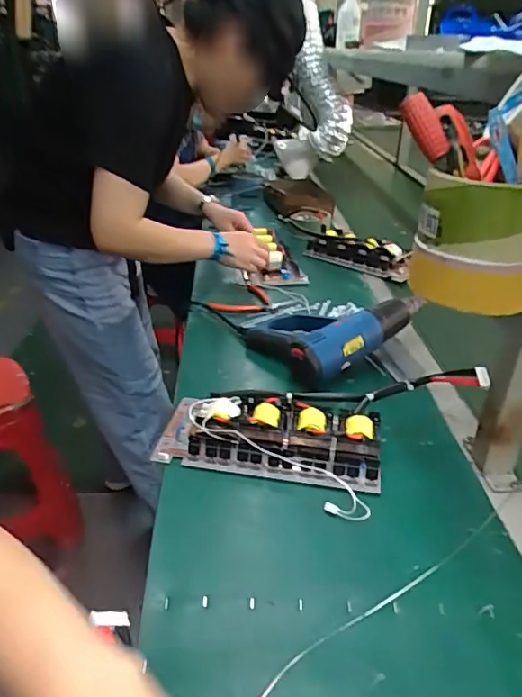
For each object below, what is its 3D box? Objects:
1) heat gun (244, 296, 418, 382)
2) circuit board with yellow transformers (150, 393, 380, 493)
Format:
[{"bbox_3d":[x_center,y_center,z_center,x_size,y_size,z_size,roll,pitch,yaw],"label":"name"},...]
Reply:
[{"bbox_3d":[0.108,-0.037,0.902,0.242,0.094,0.211,-24,38,-38],"label":"heat gun"},{"bbox_3d":[0.008,0.111,0.679,0.280,0.060,0.105,7,30,9],"label":"circuit board with yellow transformers"}]

